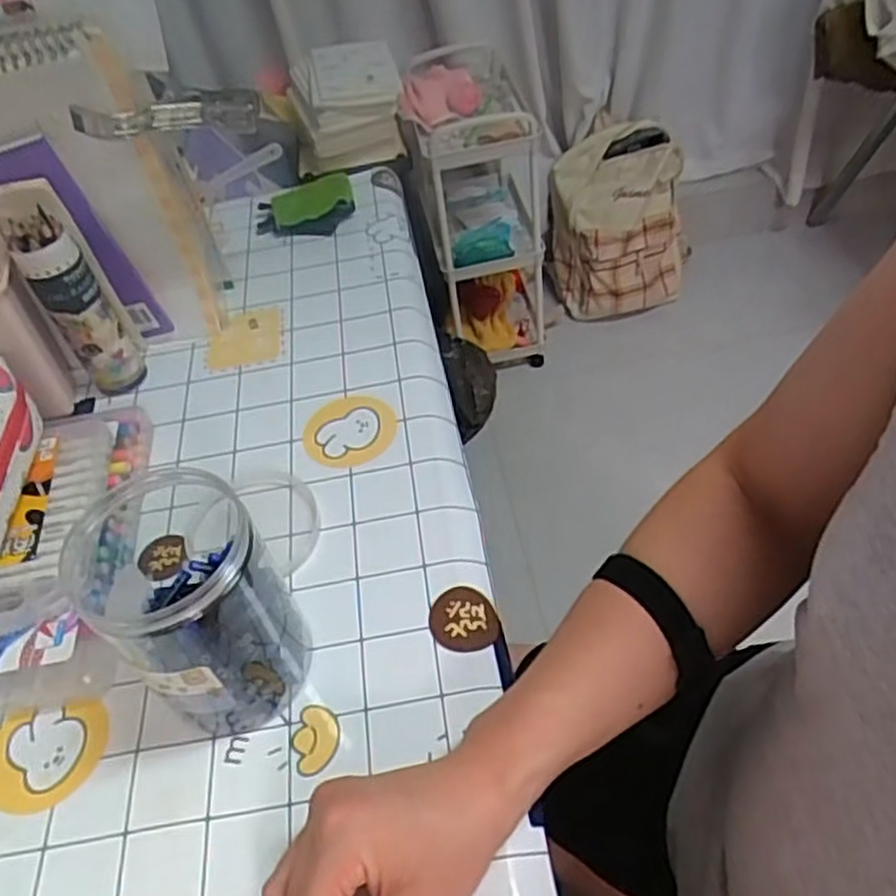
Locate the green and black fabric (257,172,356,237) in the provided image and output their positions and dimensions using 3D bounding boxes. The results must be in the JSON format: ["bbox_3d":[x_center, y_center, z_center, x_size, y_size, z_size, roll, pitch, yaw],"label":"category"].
[{"bbox_3d":[-0.160,-0.268,0.849,0.110,0.036,0.083,-12,48,-2],"label":"green and black fabric"}]

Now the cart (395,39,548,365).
[{"bbox_3d":[0.075,-0.503,1.633,0.282,0.558,0.399,-4,49,5],"label":"cart"}]

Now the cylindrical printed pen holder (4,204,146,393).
[{"bbox_3d":[-0.315,-0.120,0.653,0.052,0.164,0.048,-26,50,-14],"label":"cylindrical printed pen holder"}]

